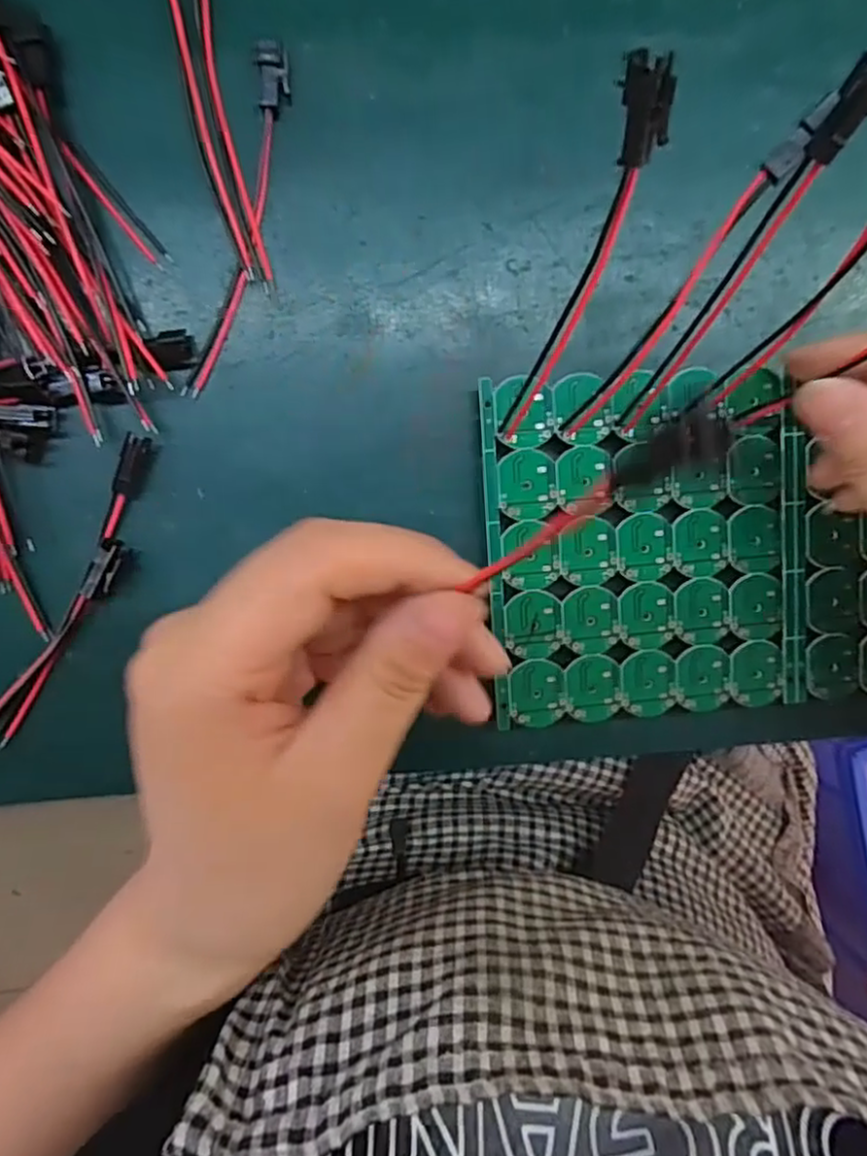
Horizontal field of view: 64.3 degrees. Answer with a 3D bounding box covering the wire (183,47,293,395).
[{"bbox_3d":[-0.057,-0.103,0.202,0.010,0.009,0.101,15,94,-6],"label":"wire"}]

